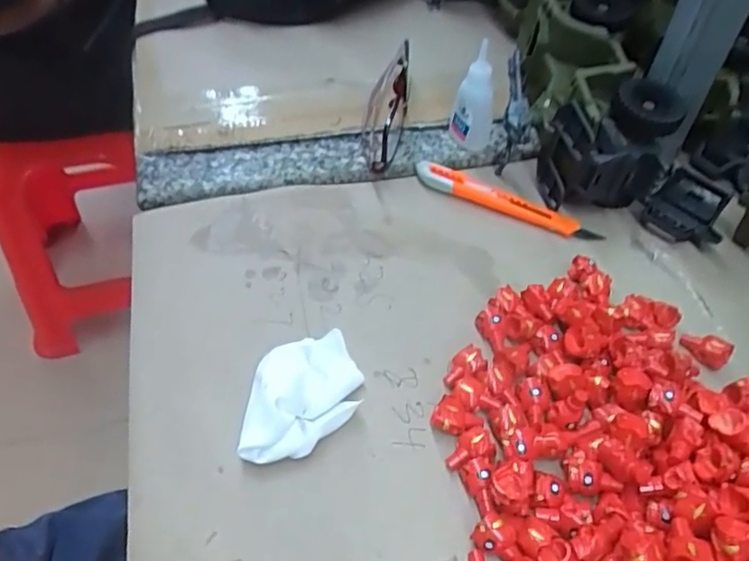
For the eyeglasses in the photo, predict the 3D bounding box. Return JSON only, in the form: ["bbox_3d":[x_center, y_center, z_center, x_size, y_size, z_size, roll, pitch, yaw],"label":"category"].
[{"bbox_3d":[0.010,-0.138,0.473,0.031,0.036,0.124,7,60,4],"label":"eyeglasses"}]

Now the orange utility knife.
[{"bbox_3d":[0.091,-0.056,0.426,0.134,0.013,0.018,23,51,18],"label":"orange utility knife"}]

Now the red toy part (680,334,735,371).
[{"bbox_3d":[0.188,0.039,0.343,0.026,0.013,0.012,26,51,20],"label":"red toy part"}]

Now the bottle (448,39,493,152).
[{"bbox_3d":[0.074,-0.133,0.445,0.030,0.080,0.020,6,47,3],"label":"bottle"}]

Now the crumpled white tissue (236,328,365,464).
[{"bbox_3d":[-0.038,0.057,0.311,0.049,0.024,0.082,35,55,26],"label":"crumpled white tissue"}]

